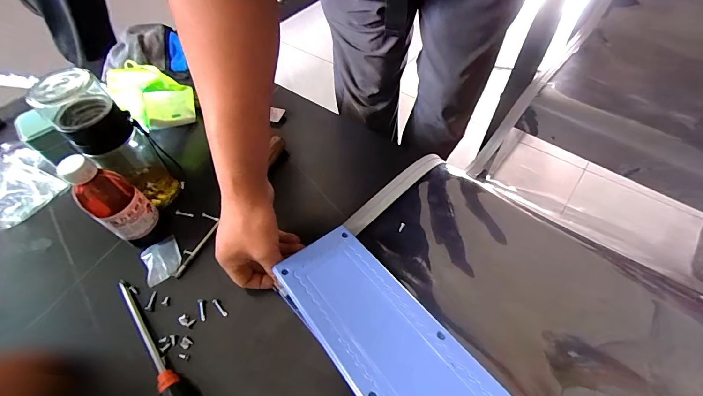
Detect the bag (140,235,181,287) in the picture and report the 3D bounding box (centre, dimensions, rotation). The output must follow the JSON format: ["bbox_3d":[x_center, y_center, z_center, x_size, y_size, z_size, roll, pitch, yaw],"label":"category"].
[{"bbox_3d":[-0.248,0.080,0.421,0.045,0.007,0.060,-31,59,-17],"label":"bag"}]

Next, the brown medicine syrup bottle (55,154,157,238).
[{"bbox_3d":[-0.291,0.002,0.390,0.048,0.122,0.056,26,61,21],"label":"brown medicine syrup bottle"}]

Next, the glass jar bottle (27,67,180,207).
[{"bbox_3d":[-0.299,-0.075,0.413,0.070,0.189,0.084,-33,59,-18],"label":"glass jar bottle"}]

